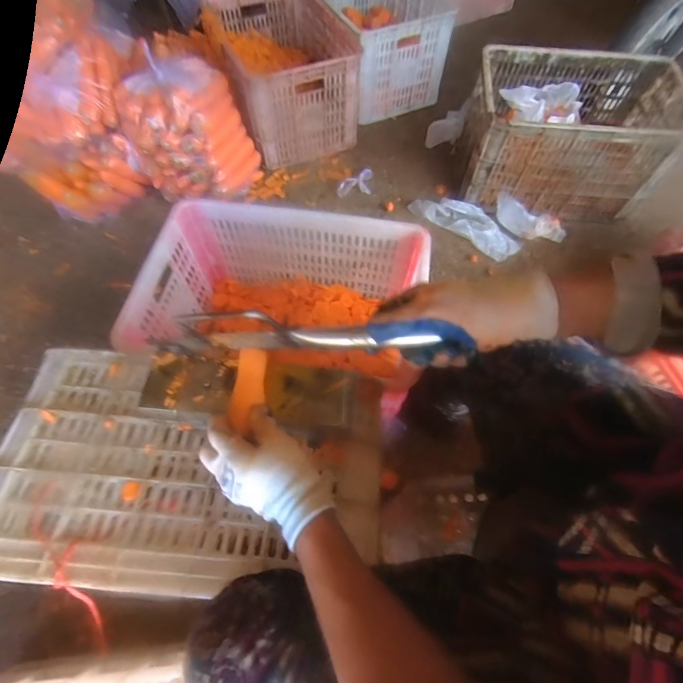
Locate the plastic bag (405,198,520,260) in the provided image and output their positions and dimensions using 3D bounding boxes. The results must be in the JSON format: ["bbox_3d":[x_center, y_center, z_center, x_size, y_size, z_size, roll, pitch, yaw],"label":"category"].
[{"bbox_3d":[0.379,-0.368,1.175,0.357,0.055,0.126,31,66,14],"label":"plastic bag"}]

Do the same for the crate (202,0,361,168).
[{"bbox_3d":[-0.196,-0.900,1.284,0.375,0.289,0.500,-20,65,-11],"label":"crate"}]

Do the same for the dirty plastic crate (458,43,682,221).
[{"bbox_3d":[0.663,-0.619,1.135,0.557,0.267,0.377,11,63,4],"label":"dirty plastic crate"}]

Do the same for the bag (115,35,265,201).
[{"bbox_3d":[-0.441,-0.597,1.117,0.230,0.412,0.288,9,57,22],"label":"bag"}]

